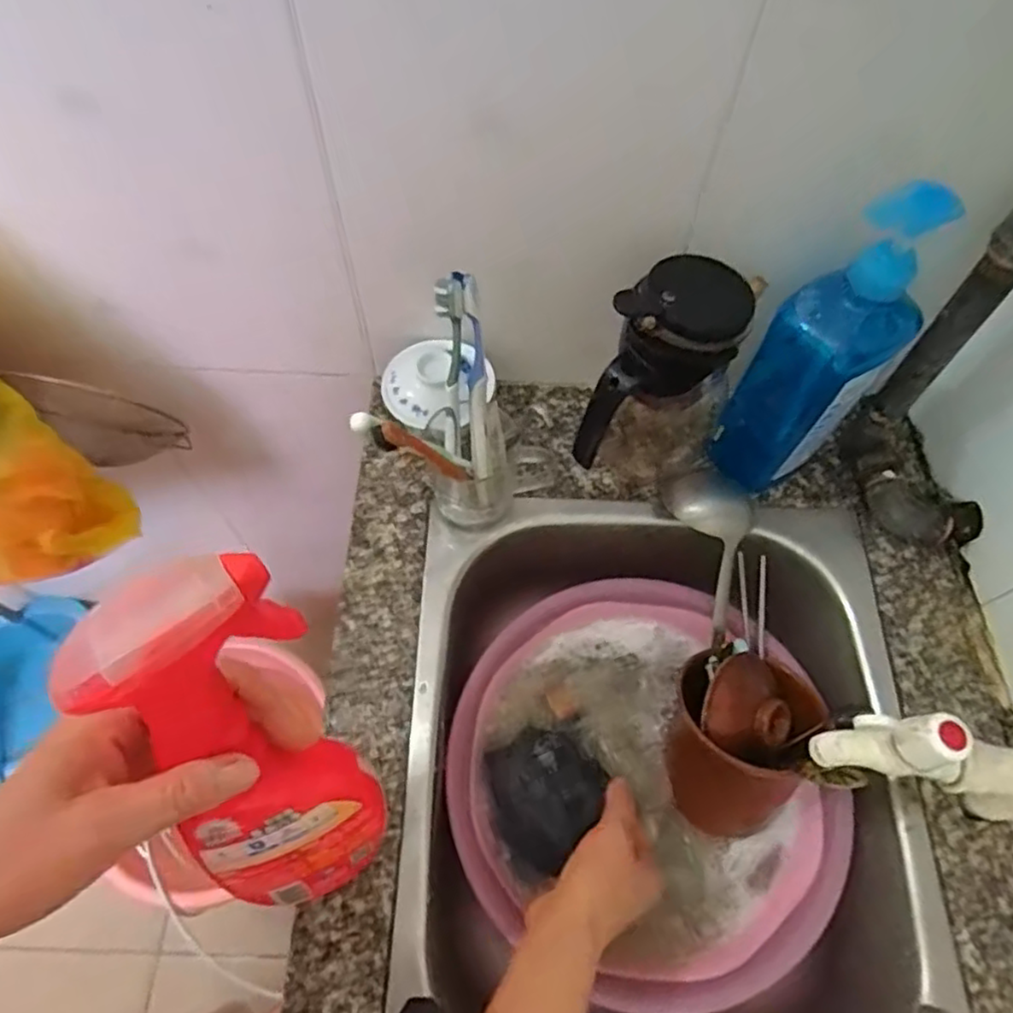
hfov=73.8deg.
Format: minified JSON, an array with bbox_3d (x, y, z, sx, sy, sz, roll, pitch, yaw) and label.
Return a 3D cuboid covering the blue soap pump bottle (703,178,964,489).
[{"bbox_3d":[0.219,-0.103,0.468,0.079,0.240,0.073,36,67,15],"label":"blue soap pump bottle"}]

